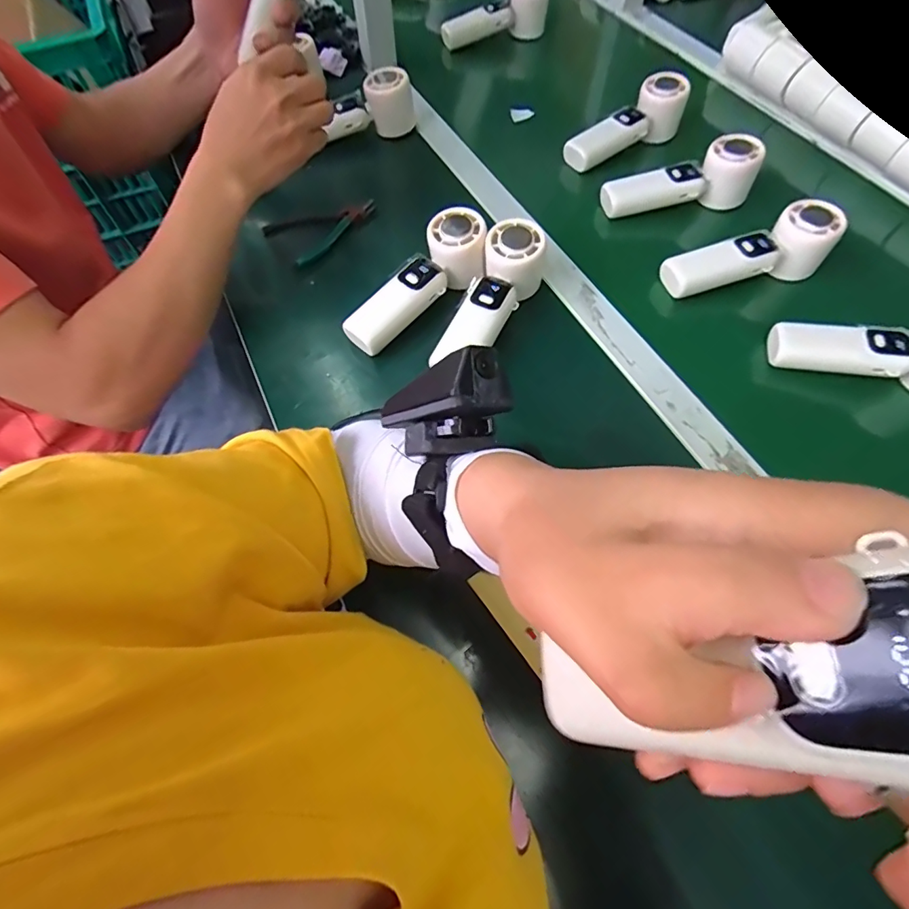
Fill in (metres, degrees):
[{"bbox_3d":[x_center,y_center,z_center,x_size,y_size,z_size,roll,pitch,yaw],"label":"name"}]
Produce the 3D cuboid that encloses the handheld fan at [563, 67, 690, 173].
[{"bbox_3d":[0.210,-0.399,0.591,0.169,0.056,0.049,-32,64,-1],"label":"handheld fan"}]

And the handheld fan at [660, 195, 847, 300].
[{"bbox_3d":[0.291,-0.198,0.468,0.159,0.050,0.052,-16,61,-8],"label":"handheld fan"}]

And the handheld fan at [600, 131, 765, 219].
[{"bbox_3d":[0.245,-0.300,0.526,0.158,0.060,0.050,-7,61,-3],"label":"handheld fan"}]

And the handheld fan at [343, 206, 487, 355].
[{"bbox_3d":[-0.030,-0.162,0.461,0.163,0.048,0.058,-45,68,-3],"label":"handheld fan"}]

